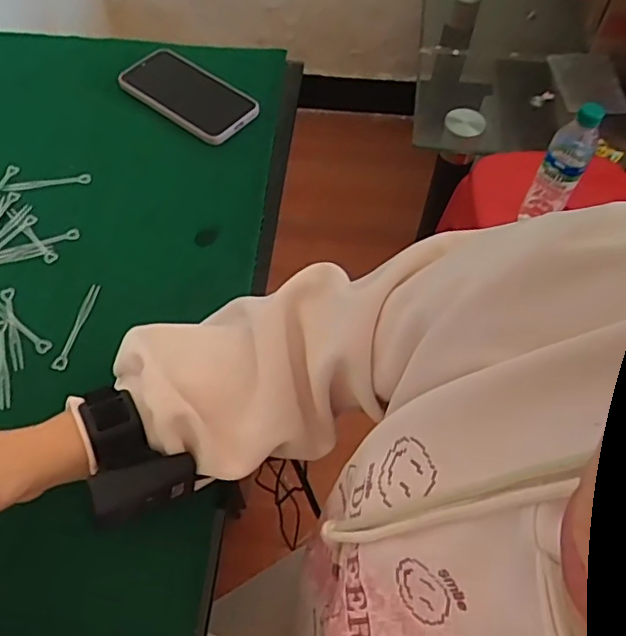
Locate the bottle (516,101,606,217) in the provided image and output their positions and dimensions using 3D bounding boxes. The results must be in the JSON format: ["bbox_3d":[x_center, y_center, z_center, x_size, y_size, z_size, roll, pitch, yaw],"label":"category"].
[{"bbox_3d":[0.368,-0.216,0.908,0.062,0.238,0.056,26,61,15],"label":"bottle"}]

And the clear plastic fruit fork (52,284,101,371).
[{"bbox_3d":[-0.206,0.006,0.528,0.012,0.006,0.085,10,58,6],"label":"clear plastic fruit fork"}]

